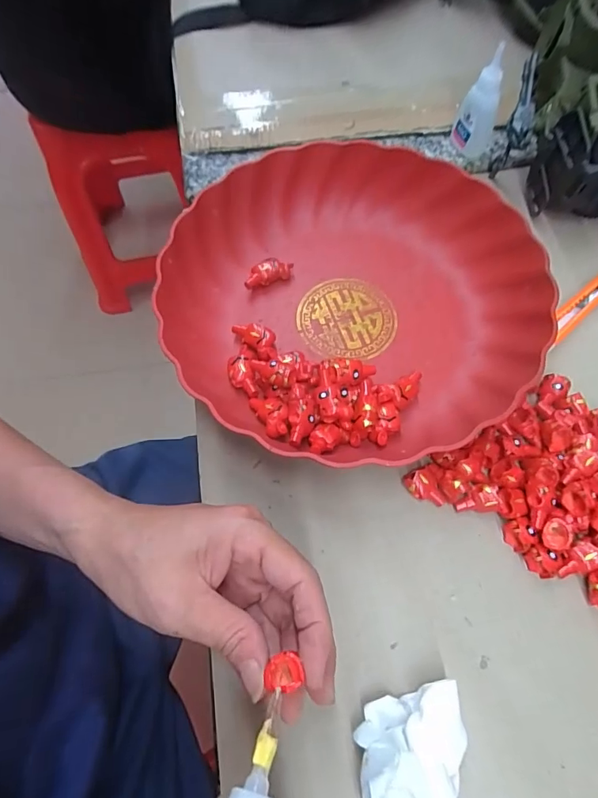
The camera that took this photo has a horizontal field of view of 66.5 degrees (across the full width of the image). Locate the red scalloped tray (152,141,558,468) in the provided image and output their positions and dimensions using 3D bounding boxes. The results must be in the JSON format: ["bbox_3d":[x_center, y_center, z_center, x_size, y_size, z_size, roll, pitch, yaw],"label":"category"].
[{"bbox_3d":[0.037,-0.071,0.306,0.243,0.047,0.234,-31,68,-12],"label":"red scalloped tray"}]

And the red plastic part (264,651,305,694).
[{"bbox_3d":[-0.007,0.114,0.189,0.014,0.005,0.014,-17,67,-9],"label":"red plastic part"}]

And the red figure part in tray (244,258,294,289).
[{"bbox_3d":[-0.023,-0.094,0.339,0.038,0.017,0.014,-23,67,-9],"label":"red figure part in tray"}]

